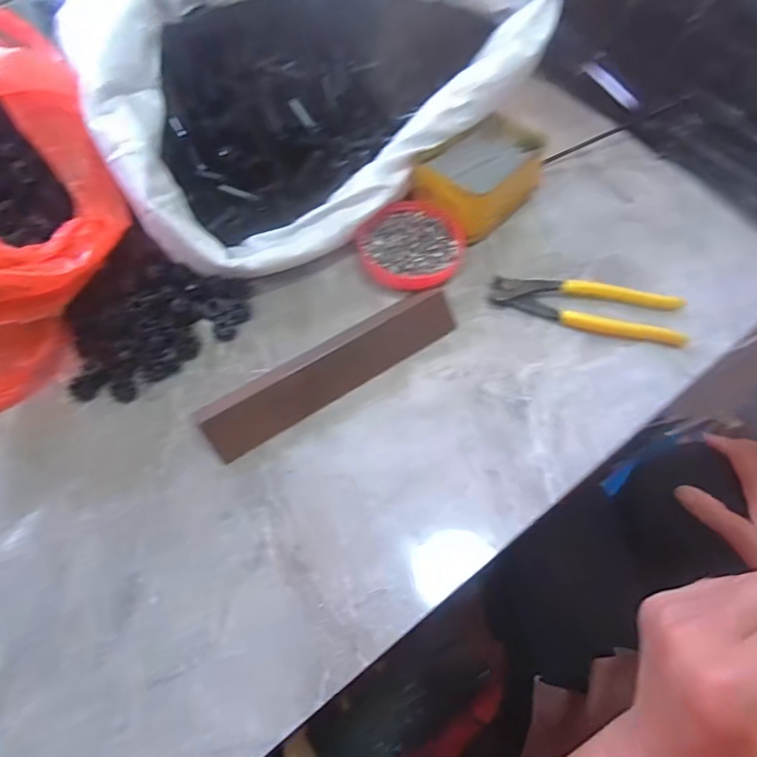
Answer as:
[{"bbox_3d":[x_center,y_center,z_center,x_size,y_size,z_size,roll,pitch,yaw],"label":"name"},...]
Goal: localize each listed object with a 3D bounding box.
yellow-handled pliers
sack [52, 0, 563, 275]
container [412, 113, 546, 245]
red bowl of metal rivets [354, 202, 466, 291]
[{"bbox_3d":[0.180,-0.064,0.450,0.165,0.013,0.046,11,62,3],"label":"yellow-handled pliers"},{"bbox_3d":[-0.050,-0.289,0.478,0.420,0.157,0.273,-36,69,-19],"label":"sack"},{"bbox_3d":[0.094,-0.192,0.491,0.117,0.048,0.090,-40,70,-21],"label":"container"},{"bbox_3d":[0.029,-0.120,0.468,0.087,0.022,0.085,1,62,-2],"label":"red bowl of metal rivets"}]

